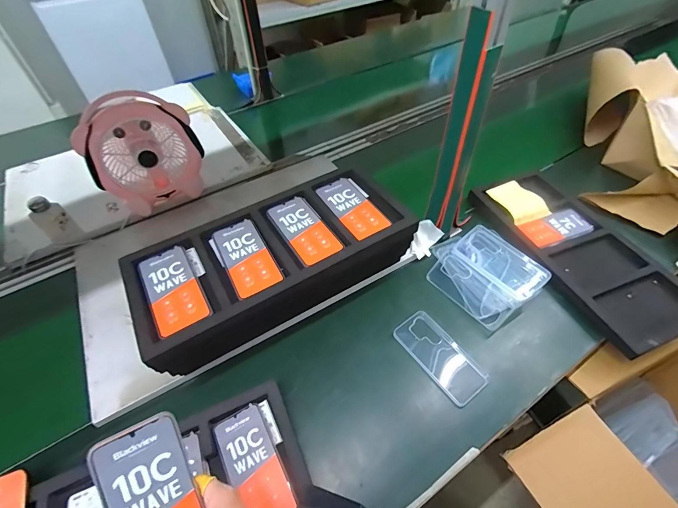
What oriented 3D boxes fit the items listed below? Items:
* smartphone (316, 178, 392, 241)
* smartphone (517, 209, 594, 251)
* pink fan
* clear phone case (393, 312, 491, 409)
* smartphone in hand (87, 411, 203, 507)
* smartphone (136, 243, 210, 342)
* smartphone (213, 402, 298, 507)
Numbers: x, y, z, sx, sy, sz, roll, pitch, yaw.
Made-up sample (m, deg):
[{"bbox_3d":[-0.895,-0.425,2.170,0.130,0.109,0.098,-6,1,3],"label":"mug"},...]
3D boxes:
[{"bbox_3d":[0.027,-0.090,0.664,0.078,0.009,0.172,-23,52,-19],"label":"smartphone"},{"bbox_3d":[0.505,-0.059,0.793,0.155,0.004,0.081,-18,54,-11],"label":"smartphone"},{"bbox_3d":[-0.459,-0.231,0.830,0.248,0.268,0.077,-30,54,-20],"label":"pink fan"},{"bbox_3d":[0.187,0.186,0.635,0.084,0.008,0.174,-31,55,-21],"label":"clear phone case"},{"bbox_3d":[-0.186,0.256,0.350,0.077,0.007,0.165,-20,88,-32],"label":"smartphone in hand"},{"bbox_3d":[-0.268,0.055,0.552,0.076,0.015,0.166,-27,53,-19],"label":"smartphone"},{"bbox_3d":[-0.130,0.325,0.519,0.075,0.005,0.170,-26,58,-16],"label":"smartphone"}]

